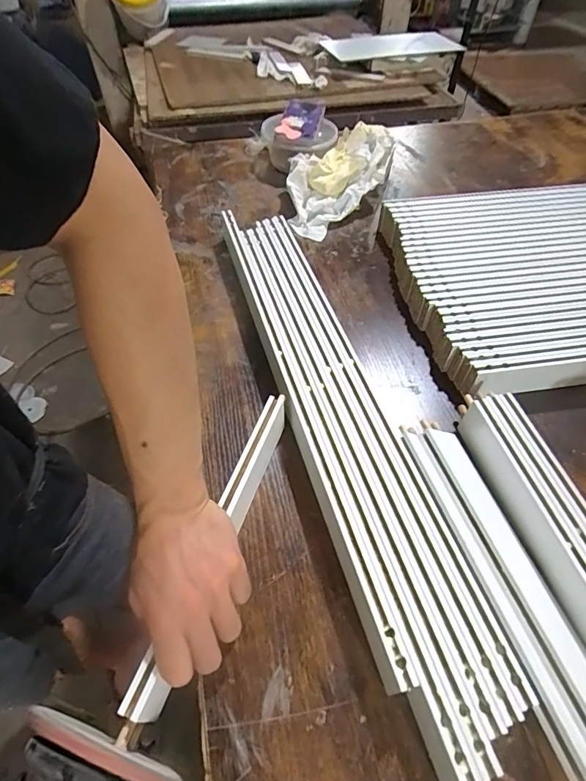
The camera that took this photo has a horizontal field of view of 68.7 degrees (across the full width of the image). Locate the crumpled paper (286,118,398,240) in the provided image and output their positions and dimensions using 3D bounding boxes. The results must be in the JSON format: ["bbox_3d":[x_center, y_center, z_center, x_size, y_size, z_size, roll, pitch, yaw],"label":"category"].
[{"bbox_3d":[0.090,-0.397,0.784,0.153,0.093,0.293,30,58,21],"label":"crumpled paper"}]

